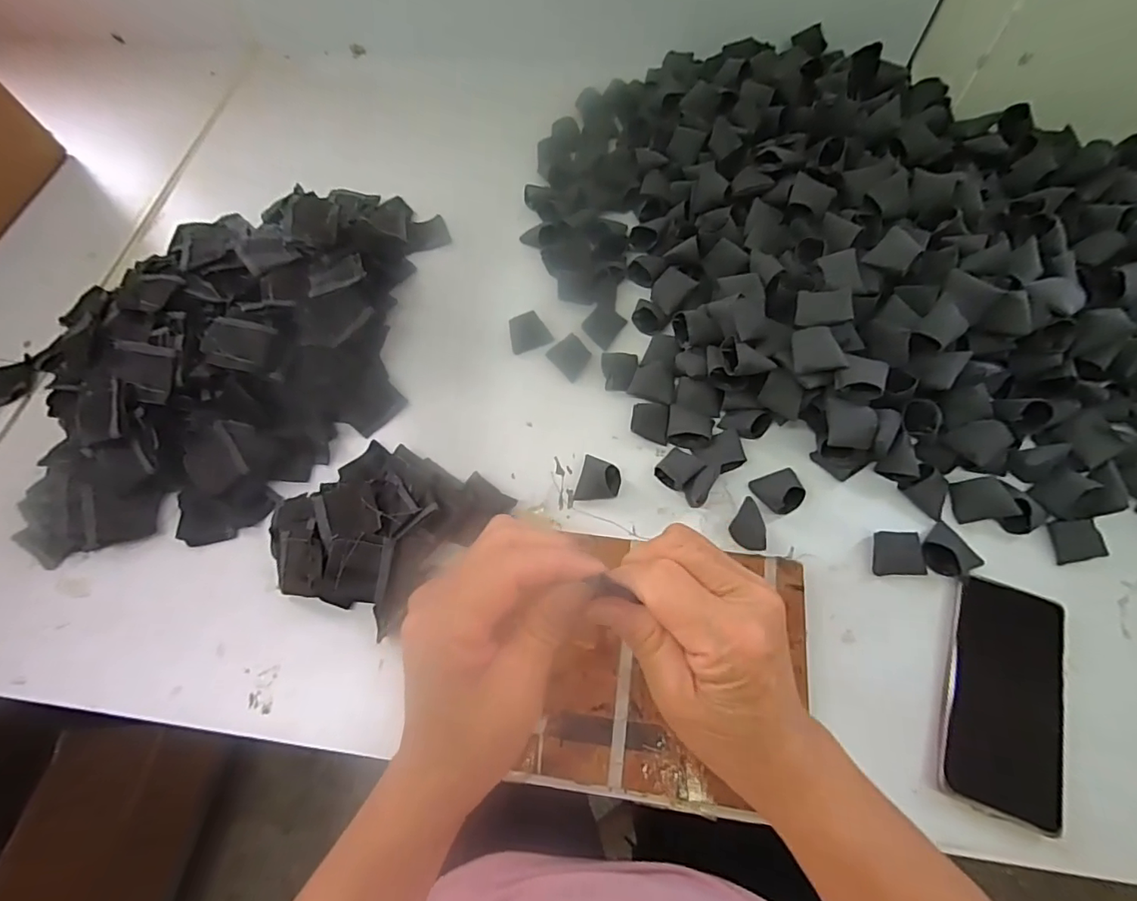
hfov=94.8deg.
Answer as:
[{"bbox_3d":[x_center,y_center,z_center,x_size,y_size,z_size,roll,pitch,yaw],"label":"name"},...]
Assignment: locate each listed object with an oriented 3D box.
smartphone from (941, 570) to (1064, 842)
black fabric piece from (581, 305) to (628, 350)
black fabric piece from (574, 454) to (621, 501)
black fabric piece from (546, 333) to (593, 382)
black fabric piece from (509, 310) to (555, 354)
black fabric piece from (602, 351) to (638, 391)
[{"bbox_3d":[0.321,0.178,0.383,0.076,0.011,0.160,18,67,11],"label":"smartphone"},{"bbox_3d":[0.036,-0.128,0.536,0.035,0.004,0.045,36,67,-2],"label":"black fabric piece"},{"bbox_3d":[0.028,0.025,0.462,0.036,0.027,0.040,13,66,9],"label":"black fabric piece"},{"bbox_3d":[0.003,-0.093,0.523,0.036,0.005,0.040,-41,77,-4],"label":"black fabric piece"},{"bbox_3d":[-0.040,-0.122,0.537,0.041,0.024,0.034,-14,65,-4],"label":"black fabric piece"},{"bbox_3d":[0.049,-0.079,0.512,0.035,0.007,0.044,7,65,6],"label":"black fabric piece"}]

